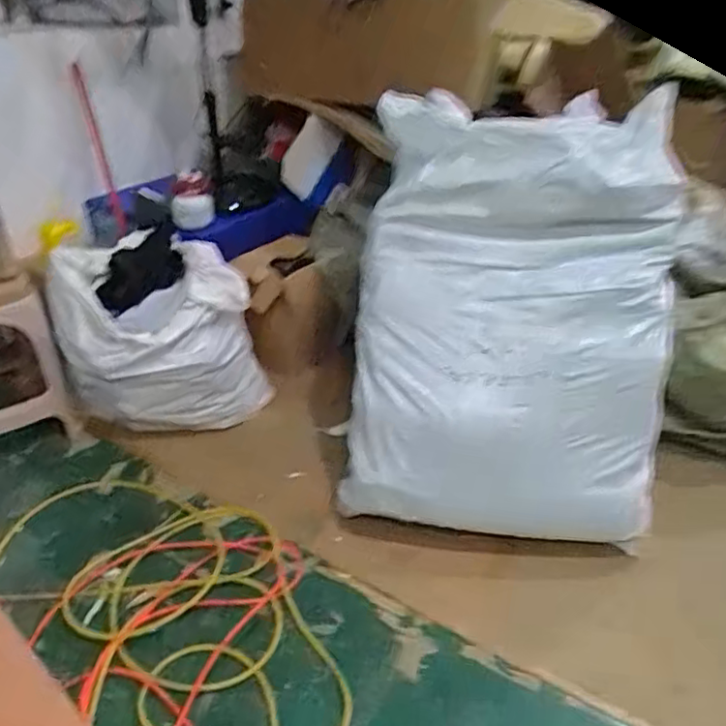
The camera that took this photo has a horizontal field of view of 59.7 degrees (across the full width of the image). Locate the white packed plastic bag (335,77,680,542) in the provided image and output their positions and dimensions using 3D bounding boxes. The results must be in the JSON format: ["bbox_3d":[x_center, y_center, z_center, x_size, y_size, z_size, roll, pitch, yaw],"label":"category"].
[{"bbox_3d":[0.341,-0.102,1.505,0.695,0.992,0.191,5,2,5],"label":"white packed plastic bag"}]

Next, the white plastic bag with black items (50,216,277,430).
[{"bbox_3d":[-0.570,-0.091,1.808,0.528,0.455,0.386,-10,33,-18],"label":"white plastic bag with black items"}]

